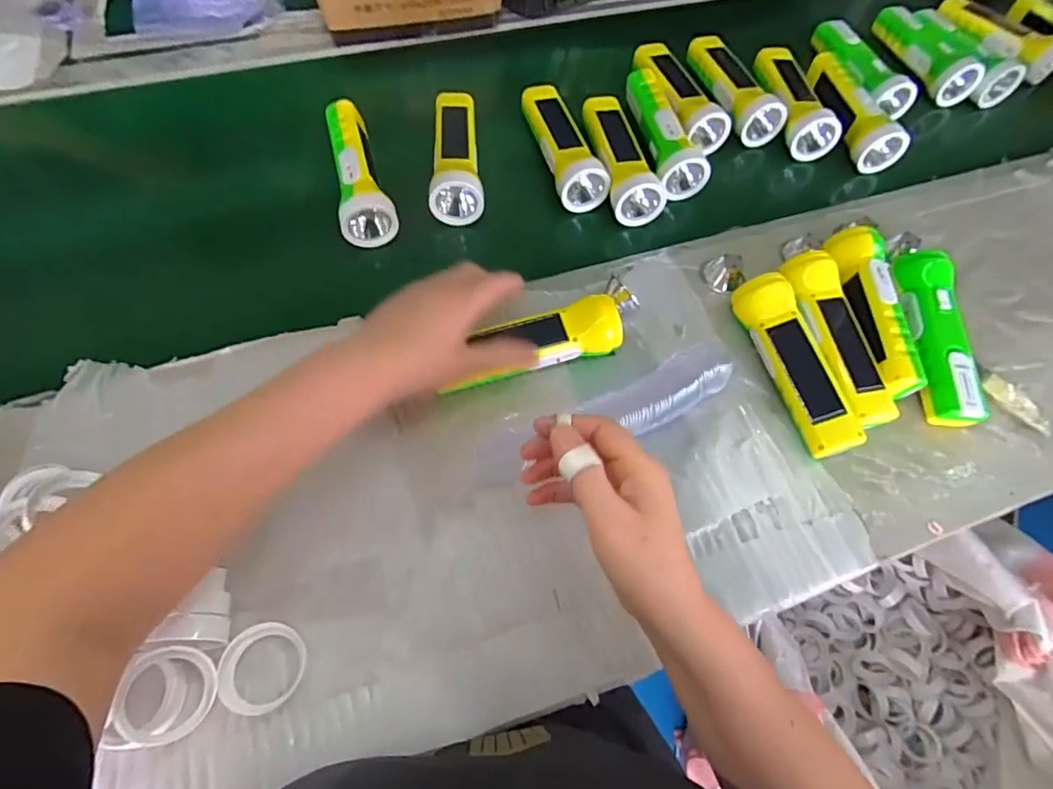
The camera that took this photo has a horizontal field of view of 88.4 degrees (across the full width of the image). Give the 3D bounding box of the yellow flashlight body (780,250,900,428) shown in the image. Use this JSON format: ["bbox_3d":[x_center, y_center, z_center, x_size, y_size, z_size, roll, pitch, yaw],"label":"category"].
[{"bbox_3d":[0.274,-0.049,0.481,0.048,0.048,0.161,-10,65,-9],"label":"yellow flashlight body"}]

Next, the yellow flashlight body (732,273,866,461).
[{"bbox_3d":[0.231,-0.026,0.464,0.043,0.049,0.160,-16,66,-12],"label":"yellow flashlight body"}]

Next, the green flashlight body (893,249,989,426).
[{"bbox_3d":[0.369,-0.054,0.487,0.041,0.041,0.160,1,64,-4],"label":"green flashlight body"}]

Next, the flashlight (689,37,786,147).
[{"bbox_3d":[0.232,-0.348,0.604,0.046,0.044,0.149,-17,67,-12],"label":"flashlight"}]

